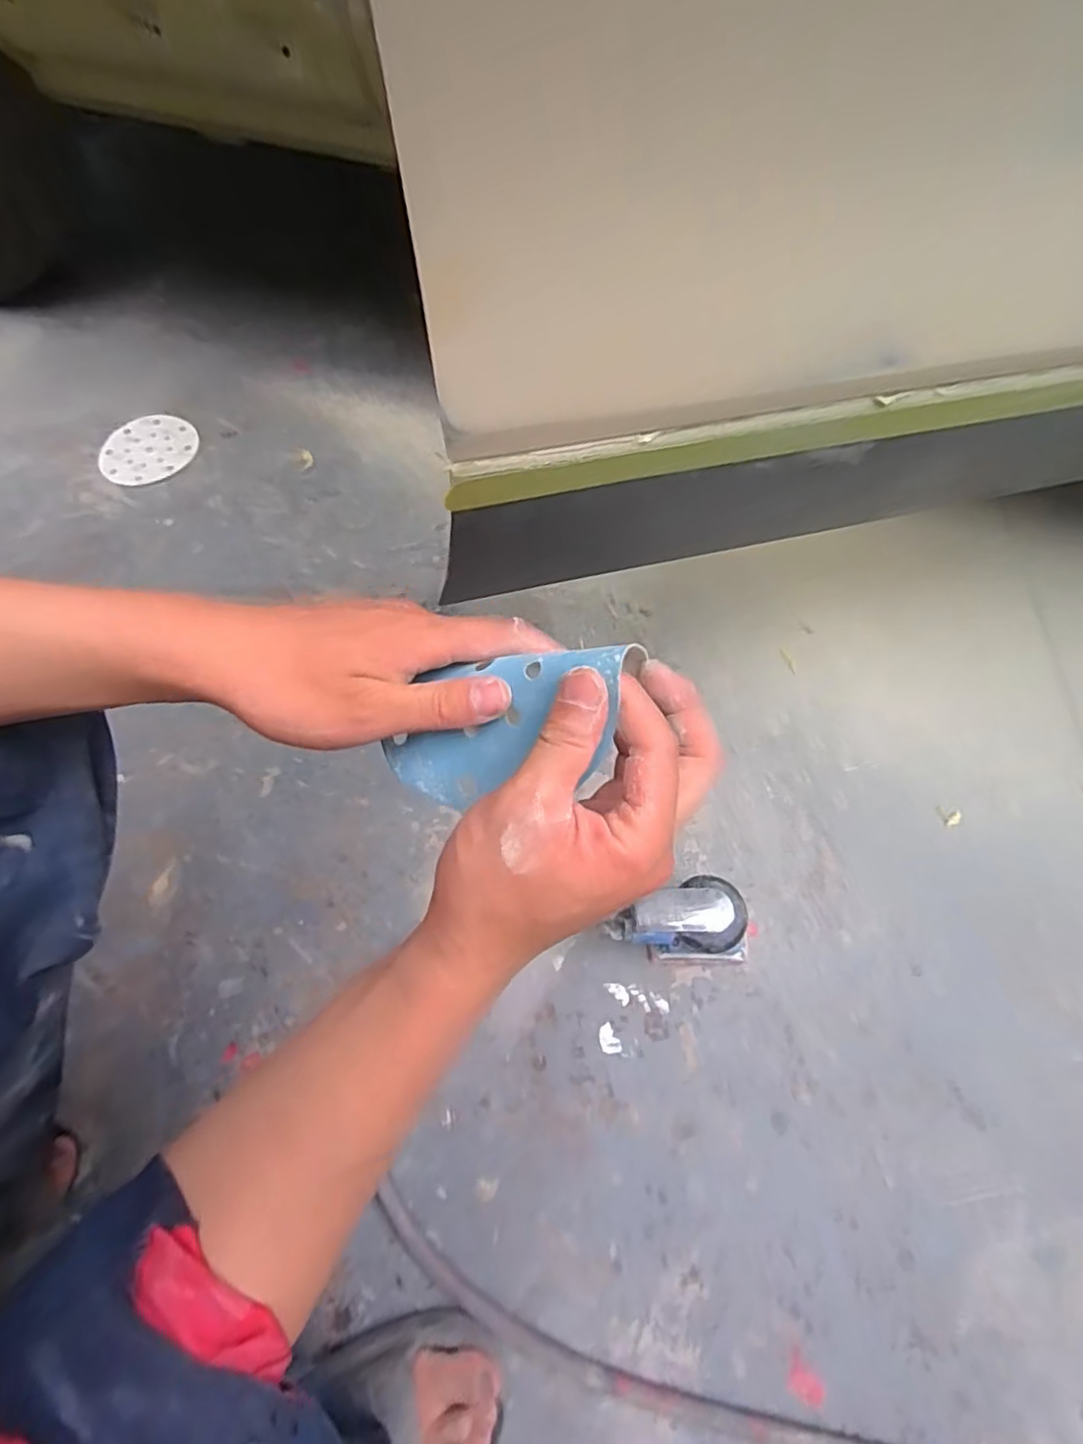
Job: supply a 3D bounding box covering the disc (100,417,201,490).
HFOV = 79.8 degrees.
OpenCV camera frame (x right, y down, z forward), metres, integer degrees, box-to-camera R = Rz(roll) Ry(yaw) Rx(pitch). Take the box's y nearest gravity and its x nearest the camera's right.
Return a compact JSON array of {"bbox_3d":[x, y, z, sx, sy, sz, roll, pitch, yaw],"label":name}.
[{"bbox_3d":[-0.595,-0.412,0.979,0.140,0.007,0.134,-1,64,1],"label":"disc"}]

